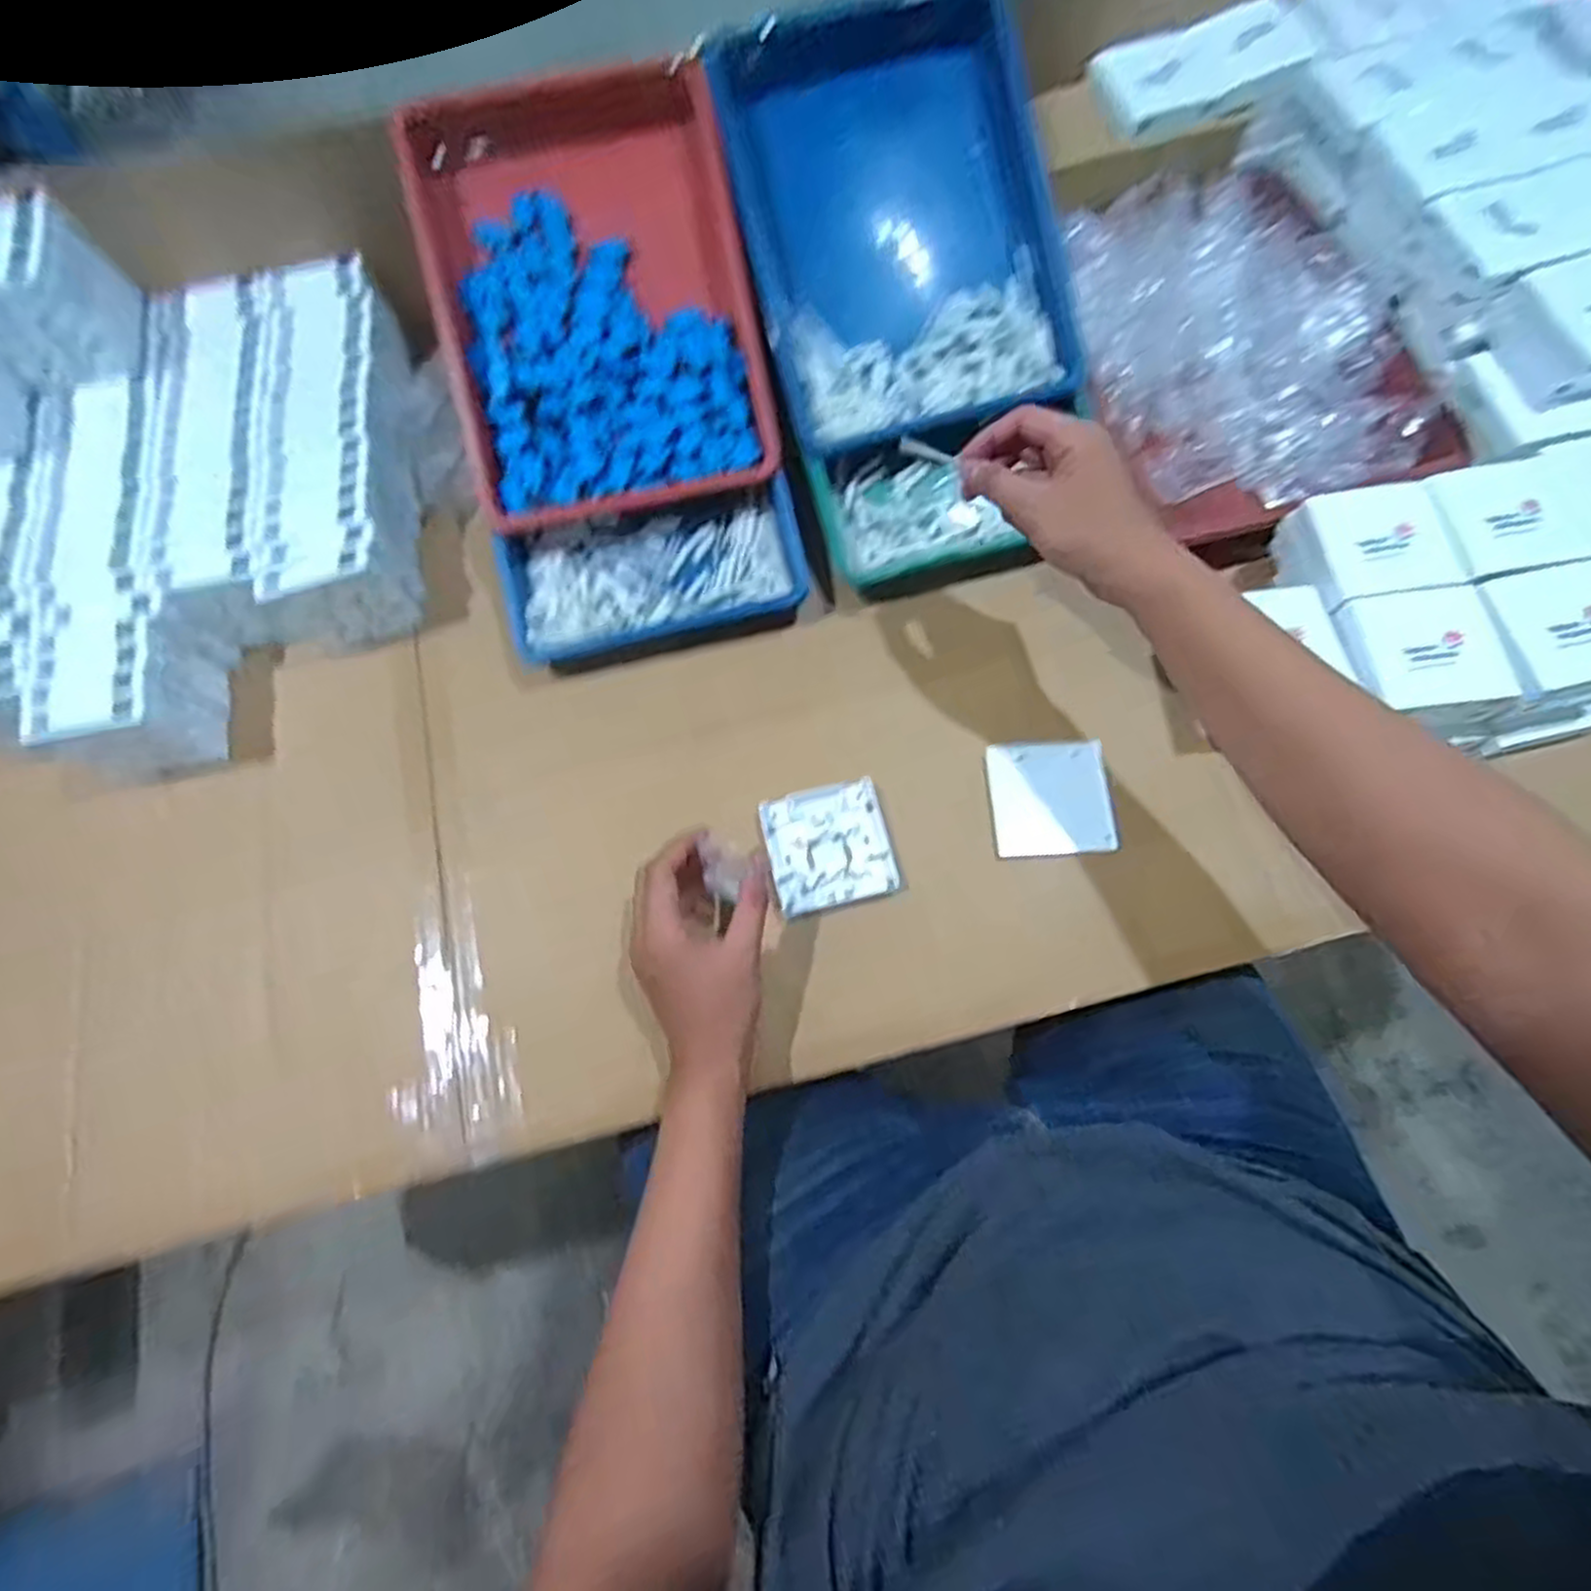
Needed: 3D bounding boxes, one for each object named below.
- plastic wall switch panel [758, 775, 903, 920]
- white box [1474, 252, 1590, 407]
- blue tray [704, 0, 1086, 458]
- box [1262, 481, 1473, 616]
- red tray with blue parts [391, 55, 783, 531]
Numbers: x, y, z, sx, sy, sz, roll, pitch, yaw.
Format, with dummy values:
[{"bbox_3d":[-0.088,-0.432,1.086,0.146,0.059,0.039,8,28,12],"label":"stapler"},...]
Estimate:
[{"bbox_3d":[0.025,0.040,0.575,0.089,0.026,0.088,-14,72,-2],"label":"plastic wall switch panel"},{"bbox_3d":[0.581,-0.341,0.555,0.111,0.047,0.085,-11,71,-1],"label":"white box"},{"bbox_3d":[0.080,-0.459,0.625,0.241,0.080,0.320,-17,95,0],"label":"blue tray"},{"bbox_3d":[0.416,-0.172,0.566,0.089,0.068,0.089,-7,71,0],"label":"box"},{"bbox_3d":[-0.159,-0.393,0.602,0.240,0.052,0.326,-13,92,-2],"label":"red tray with blue parts"}]

